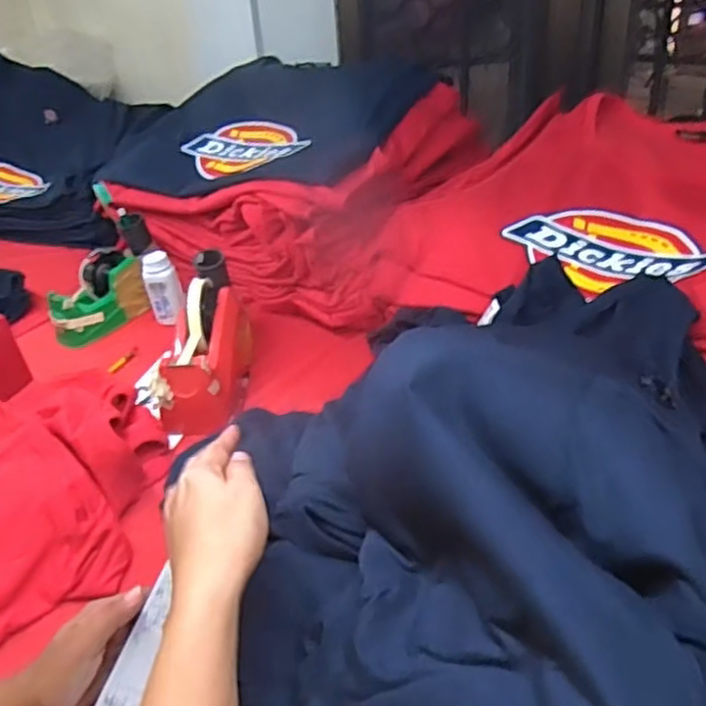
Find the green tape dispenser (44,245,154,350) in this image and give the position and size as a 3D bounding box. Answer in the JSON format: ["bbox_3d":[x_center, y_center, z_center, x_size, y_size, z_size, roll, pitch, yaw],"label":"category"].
[{"bbox_3d":[-0.359,-0.077,0.982,0.070,0.087,0.137,19,39,31],"label":"green tape dispenser"}]

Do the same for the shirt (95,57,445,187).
[{"bbox_3d":[-0.150,-0.348,1.094,0.539,0.151,0.345,19,39,31],"label":"shirt"}]

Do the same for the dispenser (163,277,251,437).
[{"bbox_3d":[-0.173,-0.005,0.817,0.078,0.111,0.176,-1,33,3],"label":"dispenser"}]

